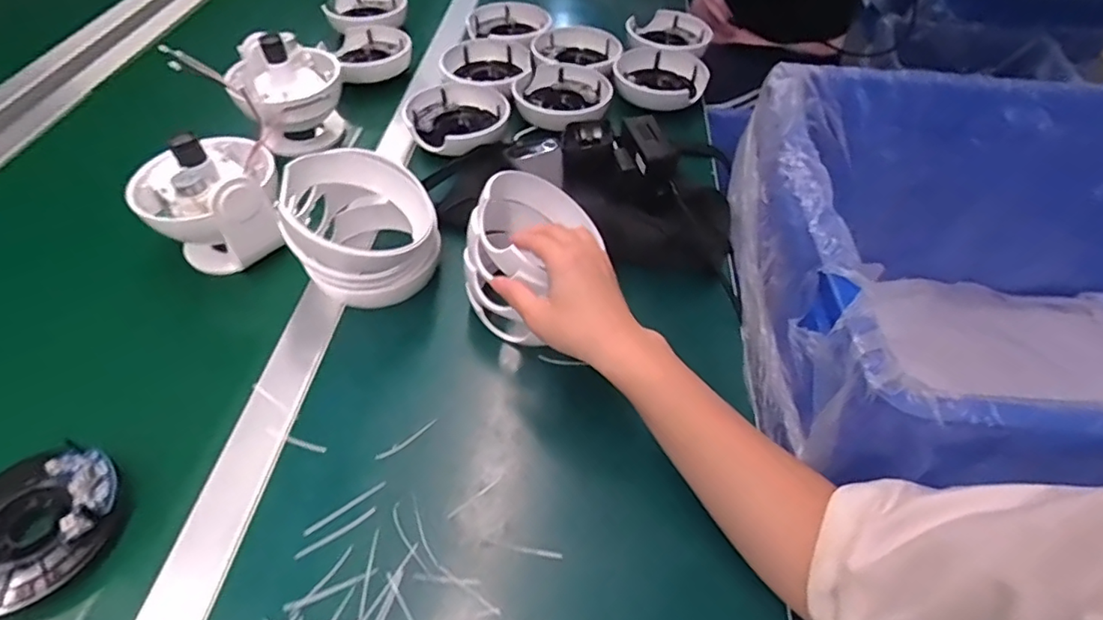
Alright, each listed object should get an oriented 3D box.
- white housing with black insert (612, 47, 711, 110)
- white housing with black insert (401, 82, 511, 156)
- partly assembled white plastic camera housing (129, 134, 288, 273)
[{"bbox_3d":[0.139,-0.297,0.711,0.114,0.038,0.121,13,50,10],"label":"white housing with black insert"},{"bbox_3d":[-0.103,-0.220,0.642,0.104,0.032,0.113,33,56,24],"label":"white housing with black insert"},{"bbox_3d":[-0.301,-0.099,0.504,0.109,0.104,0.111,-29,56,-25],"label":"partly assembled white plastic camera housing"}]

